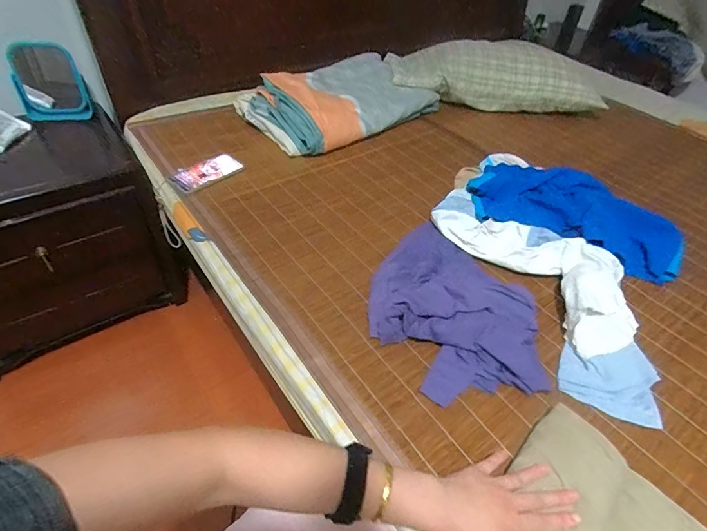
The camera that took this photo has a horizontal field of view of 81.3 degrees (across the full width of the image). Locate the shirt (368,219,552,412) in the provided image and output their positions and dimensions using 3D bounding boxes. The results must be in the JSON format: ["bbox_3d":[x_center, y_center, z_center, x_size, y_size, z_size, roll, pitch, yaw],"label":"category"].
[{"bbox_3d":[0.165,0.043,0.697,0.265,0.059,0.376,7,44,2],"label":"shirt"}]

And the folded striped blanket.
[{"bbox_3d":[-0.028,-0.467,1.163,0.521,0.116,0.301,-26,52,-28],"label":"folded striped blanket"}]

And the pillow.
[{"bbox_3d":[0.446,-0.629,1.345,0.655,0.145,0.348,3,44,-2],"label":"pillow"}]

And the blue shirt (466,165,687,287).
[{"bbox_3d":[0.454,-0.107,0.863,0.424,0.079,0.223,19,46,14],"label":"blue shirt"}]

